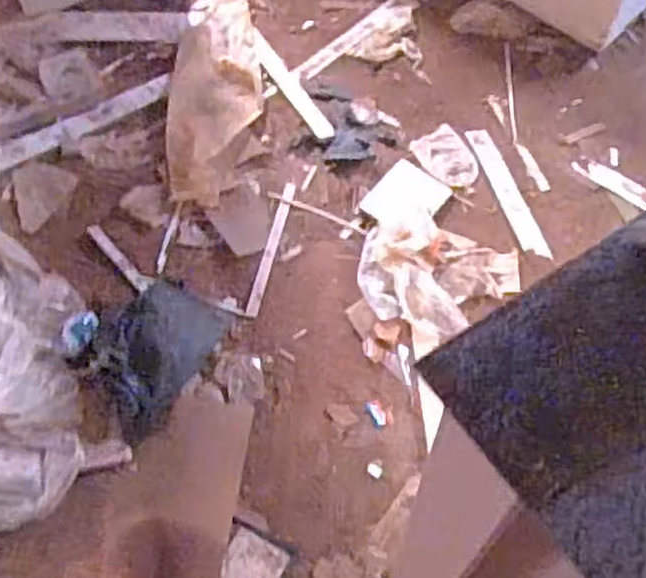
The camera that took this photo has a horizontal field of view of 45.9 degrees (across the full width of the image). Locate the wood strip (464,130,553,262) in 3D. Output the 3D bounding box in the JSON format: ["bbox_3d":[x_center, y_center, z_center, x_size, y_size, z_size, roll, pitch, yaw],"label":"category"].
[{"bbox_3d":[0.413,-0.221,1.710,0.062,0.008,0.385,-8,54,-11],"label":"wood strip"}]

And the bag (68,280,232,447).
[{"bbox_3d":[-0.338,0.112,1.451,0.209,0.050,0.299,28,63,15],"label":"bag"}]

